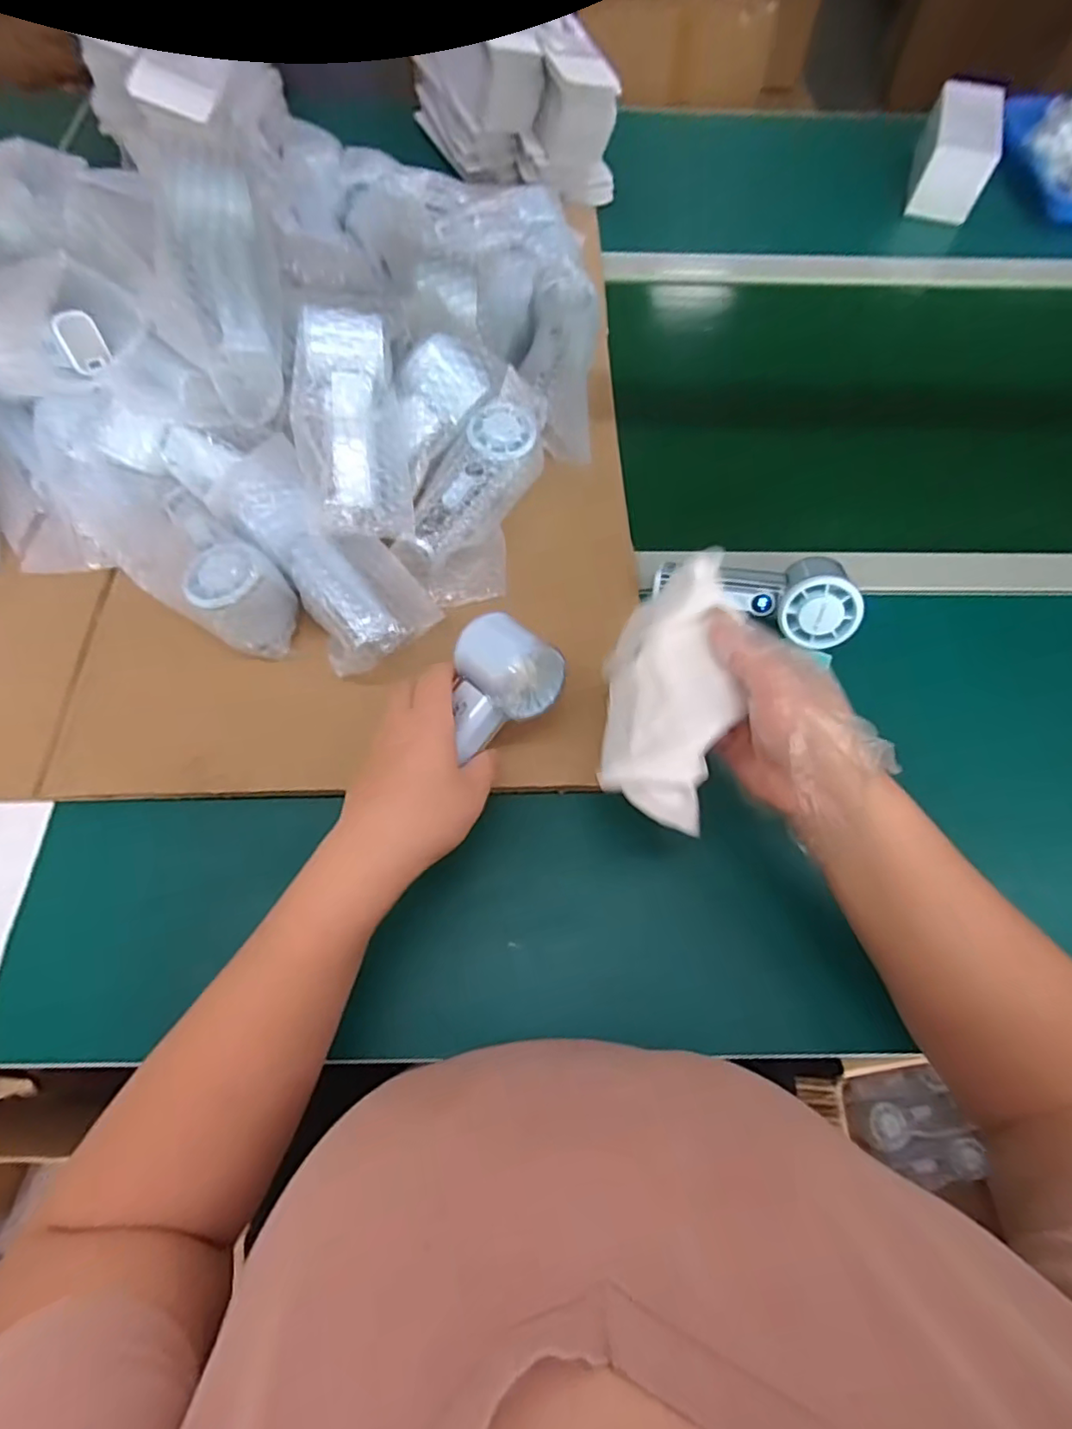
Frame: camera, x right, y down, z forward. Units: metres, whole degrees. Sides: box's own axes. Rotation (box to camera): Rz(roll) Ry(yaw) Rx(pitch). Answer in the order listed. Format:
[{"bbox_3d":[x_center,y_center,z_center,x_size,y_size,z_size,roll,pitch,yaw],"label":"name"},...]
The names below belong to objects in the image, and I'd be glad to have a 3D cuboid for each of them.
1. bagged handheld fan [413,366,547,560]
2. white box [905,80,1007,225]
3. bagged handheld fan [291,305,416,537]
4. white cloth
[{"bbox_3d":[-0.044,-0.197,0.509,0.057,0.075,0.168,30,81,12],"label":"bagged handheld fan"},{"bbox_3d":[0.537,-0.722,0.771,0.082,0.077,0.174,19,67,7],"label":"white box"},{"bbox_3d":[-0.144,-0.219,0.458,0.081,0.044,0.172,-9,89,-5],"label":"bagged handheld fan"},{"bbox_3d":[0.080,-0.015,0.358,0.069,0.029,0.156,8,87,3],"label":"white cloth"}]

